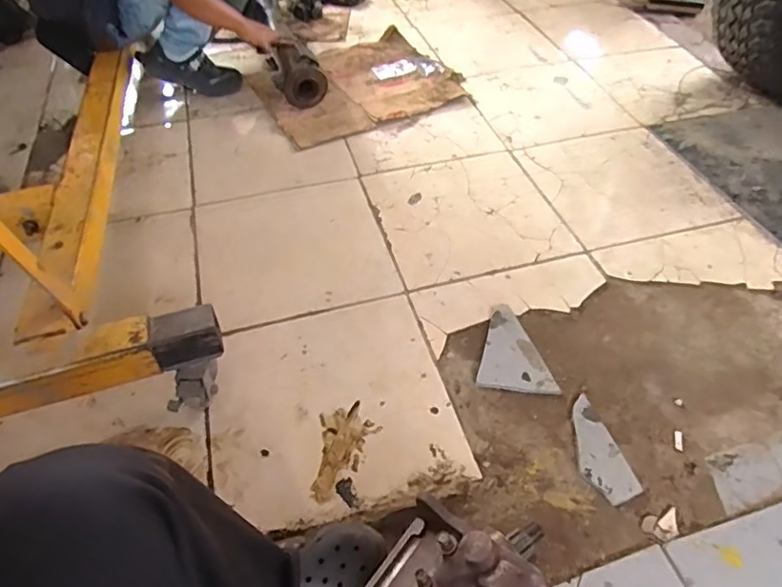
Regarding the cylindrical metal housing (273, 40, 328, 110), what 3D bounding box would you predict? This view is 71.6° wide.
[{"bbox_3d":[-0.271,-0.635,1.571,0.121,0.117,0.210,-18,50,-15],"label":"cylindrical metal housing"}]

